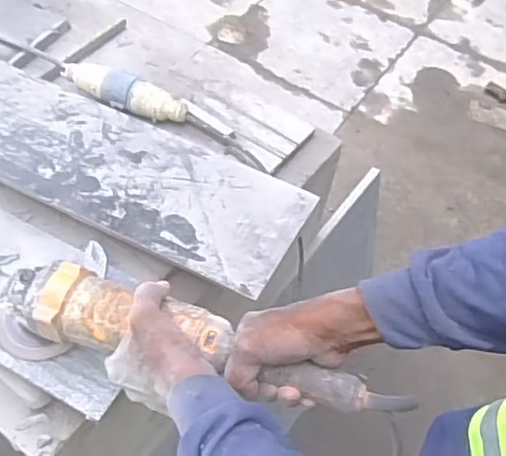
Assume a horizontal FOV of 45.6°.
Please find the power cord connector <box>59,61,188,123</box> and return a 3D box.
[{"bbox_3d":[-0.189,-0.199,0.862,0.196,0.036,0.042,22,53,11],"label":"power cord connector"}]

